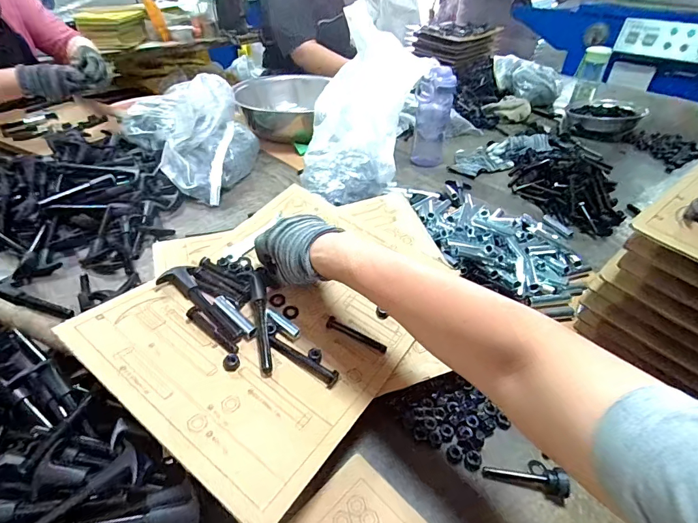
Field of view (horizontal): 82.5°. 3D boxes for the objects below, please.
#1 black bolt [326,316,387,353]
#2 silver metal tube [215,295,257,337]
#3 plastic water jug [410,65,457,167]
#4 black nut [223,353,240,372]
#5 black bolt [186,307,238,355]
[{"bbox_3d":[0.009,0.084,0.465,0.075,0.017,0.015,17,40,15],"label":"black bolt"},{"bbox_3d":[-0.132,0.064,0.464,0.068,0.013,0.014,32,46,30],"label":"silver metal tube"},{"bbox_3d":[0.191,-0.329,0.922,0.081,0.205,0.070,8,38,4],"label":"plastic water jug"},{"bbox_3d":[-0.122,0.105,0.413,0.016,0.012,0.014,-9,41,-17],"label":"black nut"},{"bbox_3d":[-0.154,0.077,0.448,0.079,0.012,0.013,29,44,27],"label":"black bolt"}]

